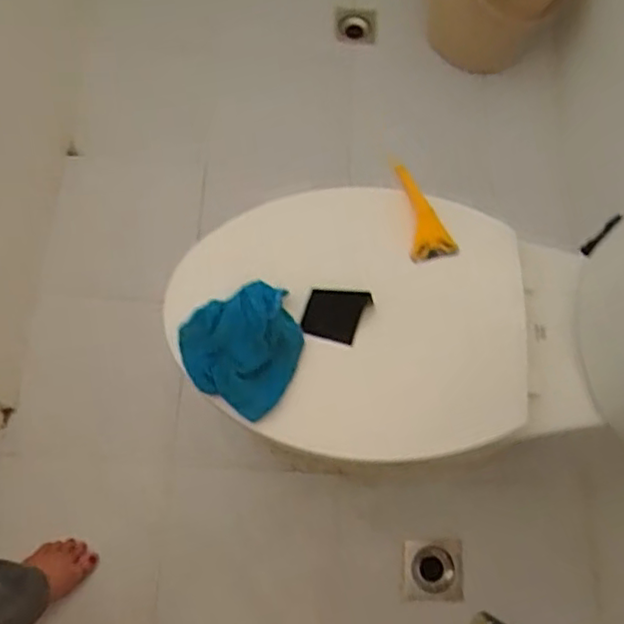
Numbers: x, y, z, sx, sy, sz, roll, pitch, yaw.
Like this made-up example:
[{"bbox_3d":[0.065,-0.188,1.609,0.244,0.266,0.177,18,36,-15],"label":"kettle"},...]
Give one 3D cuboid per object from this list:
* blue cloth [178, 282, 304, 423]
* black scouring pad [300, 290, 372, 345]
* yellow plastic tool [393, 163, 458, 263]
[{"bbox_3d":[-0.083,0.032,0.778,0.140,0.050,0.144,28,73,8],"label":"blue cloth"},{"bbox_3d":[0.029,0.002,0.801,0.076,0.014,0.066,15,98,-3],"label":"black scouring pad"},{"bbox_3d":[0.140,-0.128,0.845,0.054,0.026,0.126,-15,72,-6],"label":"yellow plastic tool"}]

